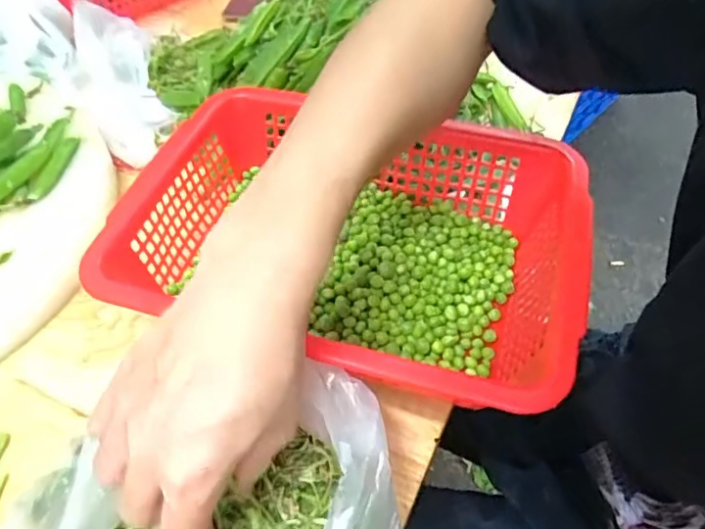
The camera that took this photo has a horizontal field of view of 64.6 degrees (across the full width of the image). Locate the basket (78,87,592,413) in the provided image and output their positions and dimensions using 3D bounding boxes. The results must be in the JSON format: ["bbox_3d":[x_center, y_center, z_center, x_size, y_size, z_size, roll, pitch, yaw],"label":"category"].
[{"bbox_3d":[-0.003,-0.012,0.397,0.301,0.083,0.216,14,50,11],"label":"basket"}]

